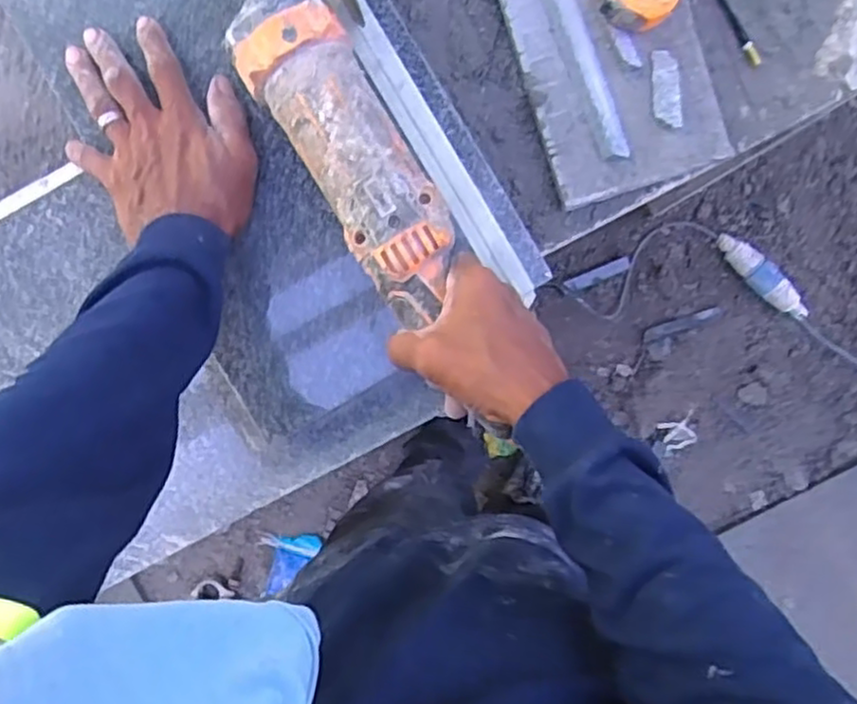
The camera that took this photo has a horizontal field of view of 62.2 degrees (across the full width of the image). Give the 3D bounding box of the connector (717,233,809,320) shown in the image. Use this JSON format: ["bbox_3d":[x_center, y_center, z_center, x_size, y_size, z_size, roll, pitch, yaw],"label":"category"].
[{"bbox_3d":[0.581,-0.131,1.236,0.194,0.039,0.047,45,94,1],"label":"connector"}]

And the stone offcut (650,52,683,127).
[{"bbox_3d":[0.175,-0.194,0.522,0.018,0.008,0.057,-6,92,4],"label":"stone offcut"}]

